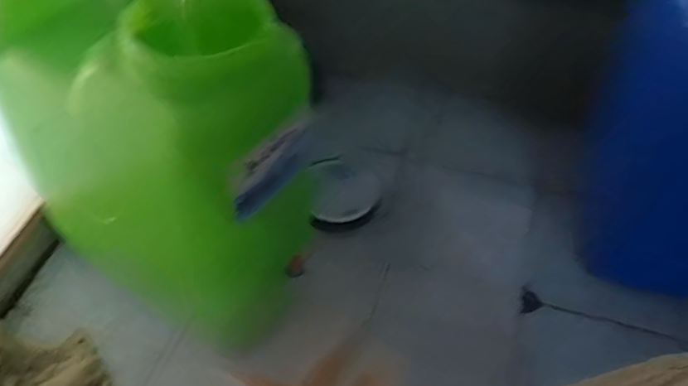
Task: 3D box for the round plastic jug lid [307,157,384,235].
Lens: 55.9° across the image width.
[{"bbox_3d":[0.003,0.000,0.899,0.106,0.020,0.118,5,61,-23],"label":"round plastic jug lid"}]

